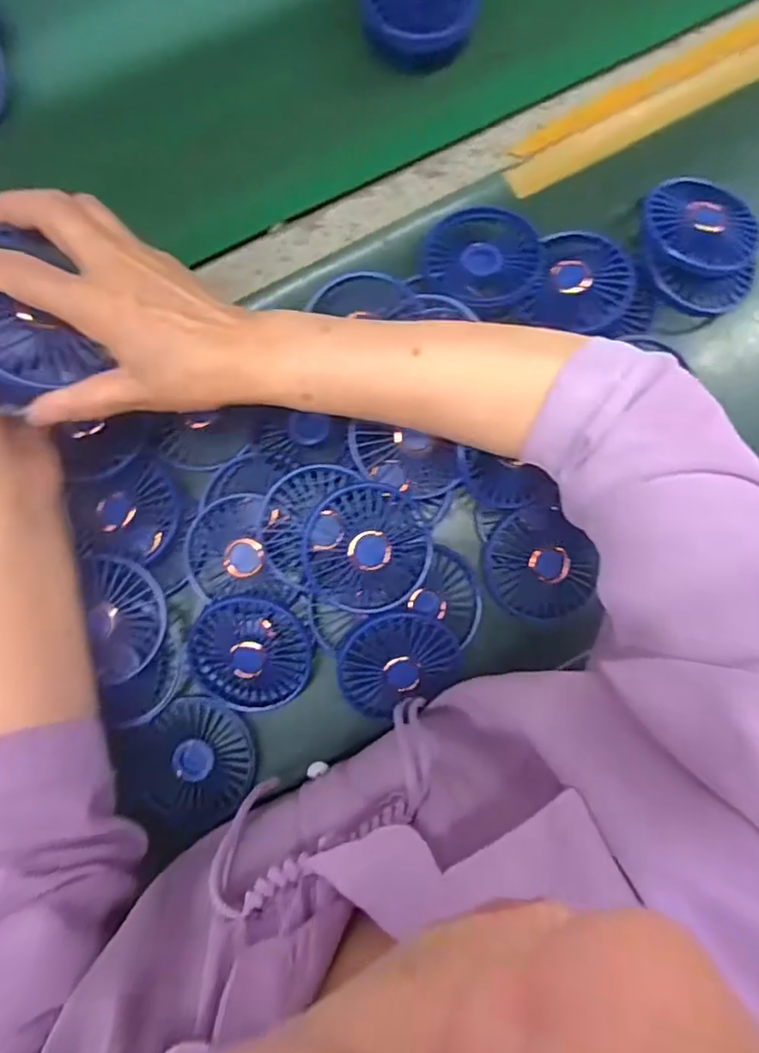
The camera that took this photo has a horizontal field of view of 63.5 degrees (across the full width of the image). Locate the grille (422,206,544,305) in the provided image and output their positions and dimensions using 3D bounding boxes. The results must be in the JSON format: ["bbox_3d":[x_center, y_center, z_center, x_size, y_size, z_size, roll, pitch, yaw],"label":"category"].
[{"bbox_3d":[0.079,-0.202,0.459,0.085,0.011,0.079,0,85,0],"label":"grille"}]

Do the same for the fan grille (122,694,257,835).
[{"bbox_3d":[-0.140,0.171,0.461,0.092,0.037,0.097,0,85,0],"label":"fan grille"}]

